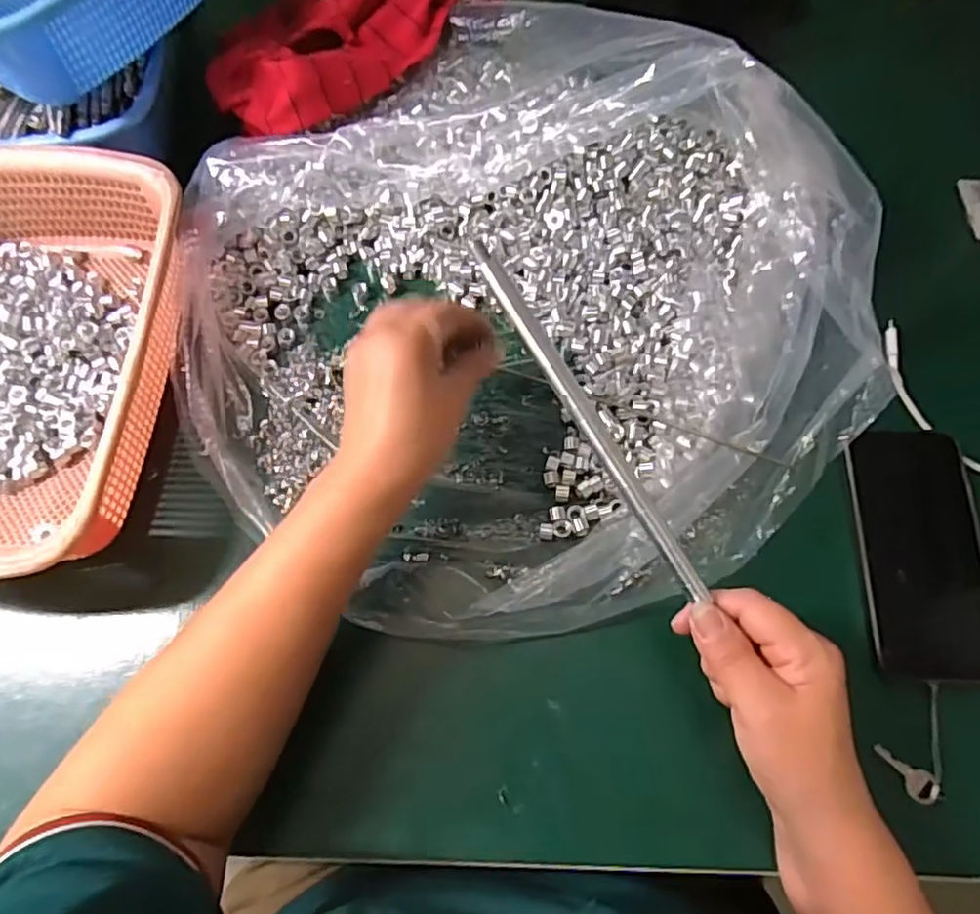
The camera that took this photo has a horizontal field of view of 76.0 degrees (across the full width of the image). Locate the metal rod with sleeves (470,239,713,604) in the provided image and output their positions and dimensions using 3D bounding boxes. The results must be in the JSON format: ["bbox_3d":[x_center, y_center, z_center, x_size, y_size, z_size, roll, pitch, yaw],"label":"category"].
[{"bbox_3d":[0.052,-0.013,0.313,0.009,0.005,0.210,-36,101,-9],"label":"metal rod with sleeves"}]

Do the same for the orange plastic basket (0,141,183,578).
[{"bbox_3d":[-0.316,-0.064,0.409,0.213,0.076,0.297,0,70,0],"label":"orange plastic basket"}]

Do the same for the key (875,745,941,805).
[{"bbox_3d":[0.243,0.184,0.363,0.037,0.004,0.016,41,75,13],"label":"key"}]

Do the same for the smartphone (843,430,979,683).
[{"bbox_3d":[0.276,0.059,0.398,0.076,0.010,0.154,0,70,0],"label":"smartphone"}]

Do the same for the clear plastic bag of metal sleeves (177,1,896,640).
[{"bbox_3d":[0.018,-0.121,0.399,0.459,0.117,0.441,-35,74,-12],"label":"clear plastic bag of metal sleeves"}]

